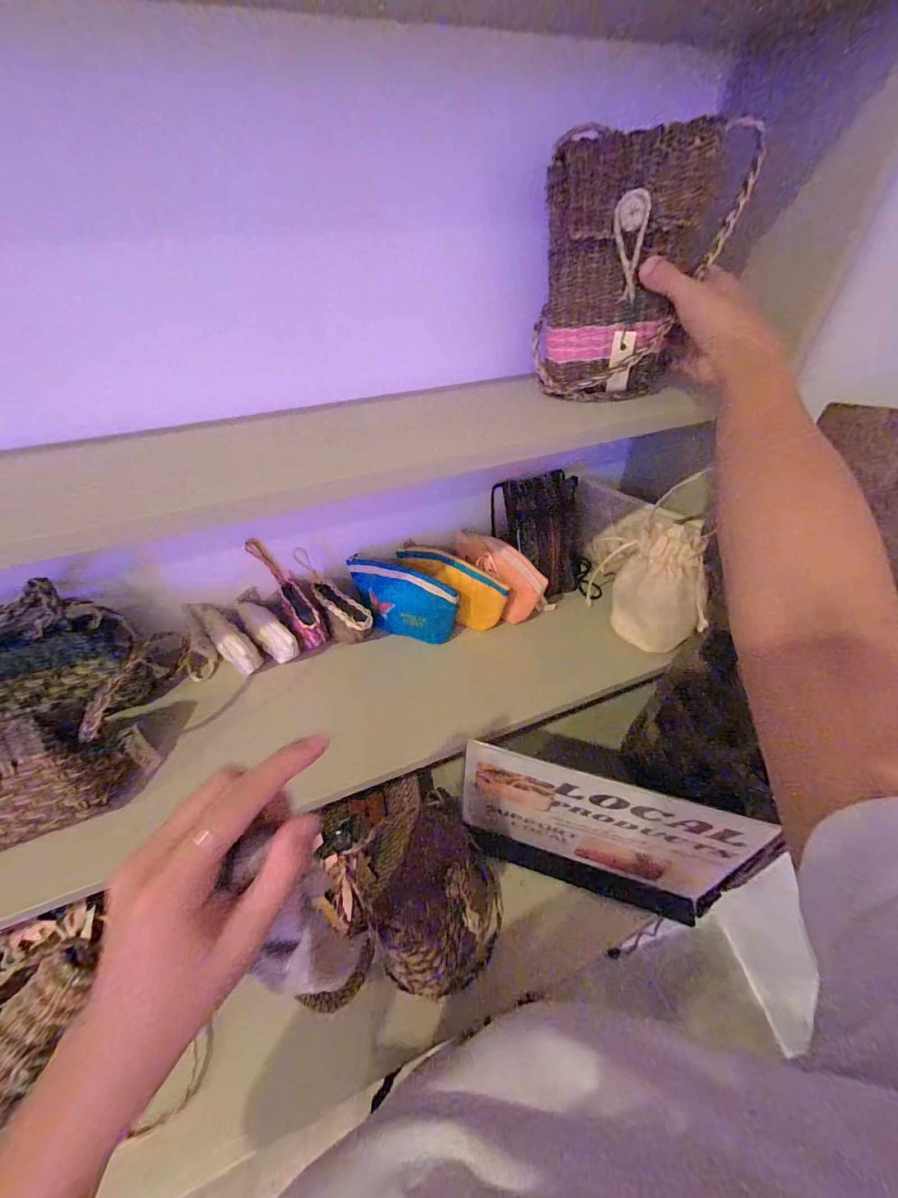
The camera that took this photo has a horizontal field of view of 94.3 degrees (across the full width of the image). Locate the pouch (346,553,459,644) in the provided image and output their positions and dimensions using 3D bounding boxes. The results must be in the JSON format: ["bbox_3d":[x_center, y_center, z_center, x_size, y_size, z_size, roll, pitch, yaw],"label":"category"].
[{"bbox_3d":[-0.065,0.004,0.574,0.157,0.103,0.045,16,27,17],"label":"pouch"}]

